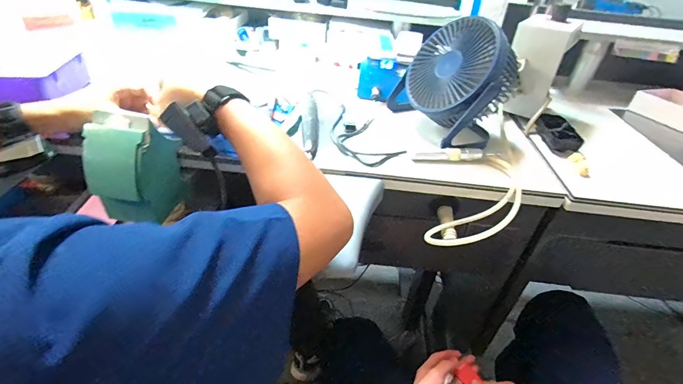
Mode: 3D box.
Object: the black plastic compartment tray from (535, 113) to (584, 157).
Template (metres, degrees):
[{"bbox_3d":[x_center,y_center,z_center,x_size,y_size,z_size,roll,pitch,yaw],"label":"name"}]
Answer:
[{"bbox_3d":[0.382,-0.104,0.621,0.049,0.033,0.112,8,37,2],"label":"black plastic compartment tray"}]

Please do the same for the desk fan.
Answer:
[{"bbox_3d":[0.192,-0.187,0.582,0.130,0.168,0.199,-13,41,-23],"label":"desk fan"}]

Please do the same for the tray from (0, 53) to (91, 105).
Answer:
[{"bbox_3d":[-0.529,-0.184,0.569,0.150,0.052,0.156,-5,38,-14],"label":"tray"}]

